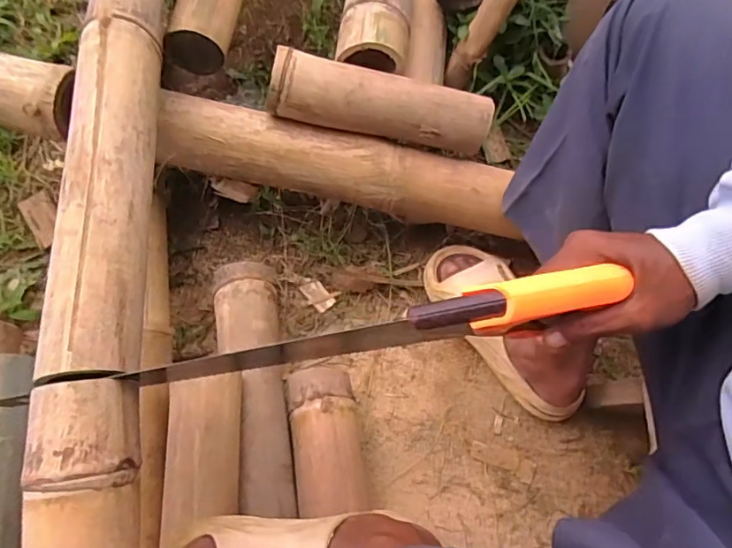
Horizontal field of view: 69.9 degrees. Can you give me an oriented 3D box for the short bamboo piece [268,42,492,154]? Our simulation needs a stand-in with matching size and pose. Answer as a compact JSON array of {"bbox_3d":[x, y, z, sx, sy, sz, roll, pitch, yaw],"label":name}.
[{"bbox_3d":[0.020,-0.208,0.642,0.270,0.056,0.064,9,67,-10],"label":"short bamboo piece"}]

